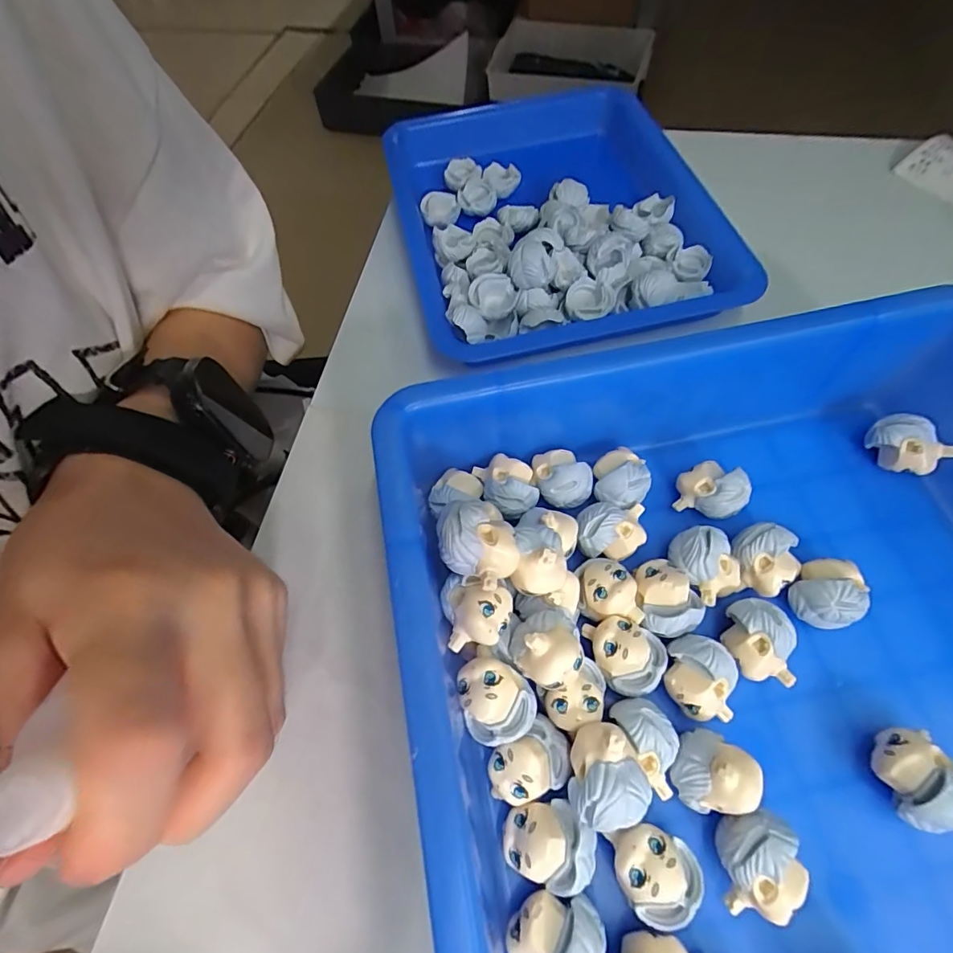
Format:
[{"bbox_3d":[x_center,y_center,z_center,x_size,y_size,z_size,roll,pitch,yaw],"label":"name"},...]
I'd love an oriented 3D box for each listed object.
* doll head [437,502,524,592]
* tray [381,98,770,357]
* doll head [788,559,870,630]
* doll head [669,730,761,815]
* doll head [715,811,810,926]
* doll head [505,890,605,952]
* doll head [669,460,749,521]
[{"bbox_3d":[0.000,0.022,0.163,0.027,0.017,0.021,31,67,19],"label":"doll head"},{"bbox_3d":[0.042,-0.164,0.306,0.175,0.036,0.233,-13,61,-4],"label":"tray"},{"bbox_3d":[0.133,0.045,0.190,0.022,0.026,0.023,-2,61,3],"label":"doll head"},{"bbox_3d":[0.077,0.097,0.163,0.023,0.031,0.023,18,64,13],"label":"doll head"},{"bbox_3d":[0.085,0.119,0.153,0.018,0.025,0.026,-1,61,3],"label":"doll head"},{"bbox_3d":[0.023,0.137,0.148,0.027,0.024,0.022,-1,61,3],"label":"doll head"},{"bbox_3d":[0.100,0.006,0.212,0.026,0.023,0.019,23,65,16],"label":"doll head"}]

